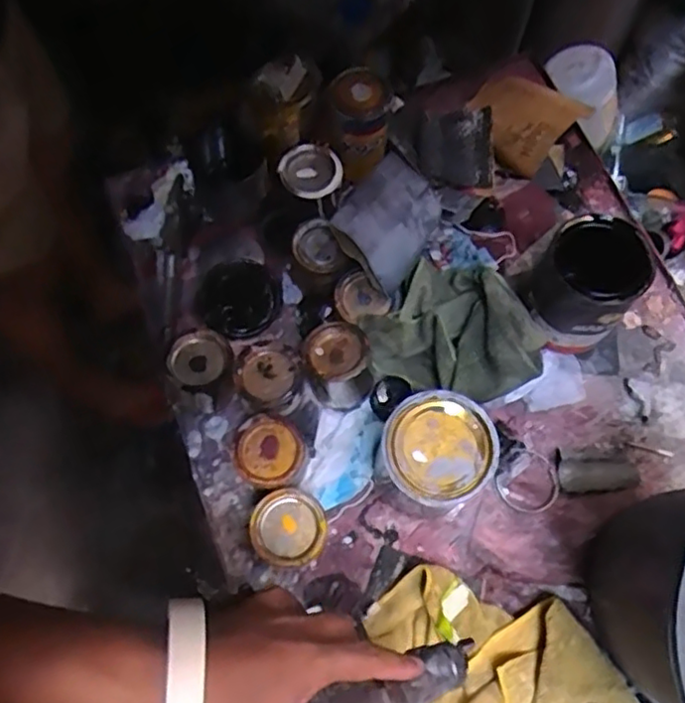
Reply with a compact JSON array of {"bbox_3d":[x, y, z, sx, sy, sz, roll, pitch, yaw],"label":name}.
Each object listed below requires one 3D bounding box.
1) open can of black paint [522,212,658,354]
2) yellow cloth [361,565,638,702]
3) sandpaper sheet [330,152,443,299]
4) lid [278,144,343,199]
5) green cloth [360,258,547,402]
[{"bbox_3d":[0.258,-0.069,0.692,0.101,0.124,0.099,0,67,1],"label":"open can of black paint"},{"bbox_3d":[0.151,0.299,0.608,0.165,0.059,0.230,-37,72,-13],"label":"yellow cloth"},{"bbox_3d":[0.056,-0.141,0.709,0.105,0.024,0.133,51,61,-23],"label":"sandpaper sheet"},{"bbox_3d":[-0.037,-0.213,0.760,0.068,0.012,0.067,-1,75,5],"label":"lid"},{"bbox_3d":[0.127,-0.028,0.725,0.189,0.076,0.155,14,68,7],"label":"green cloth"}]

